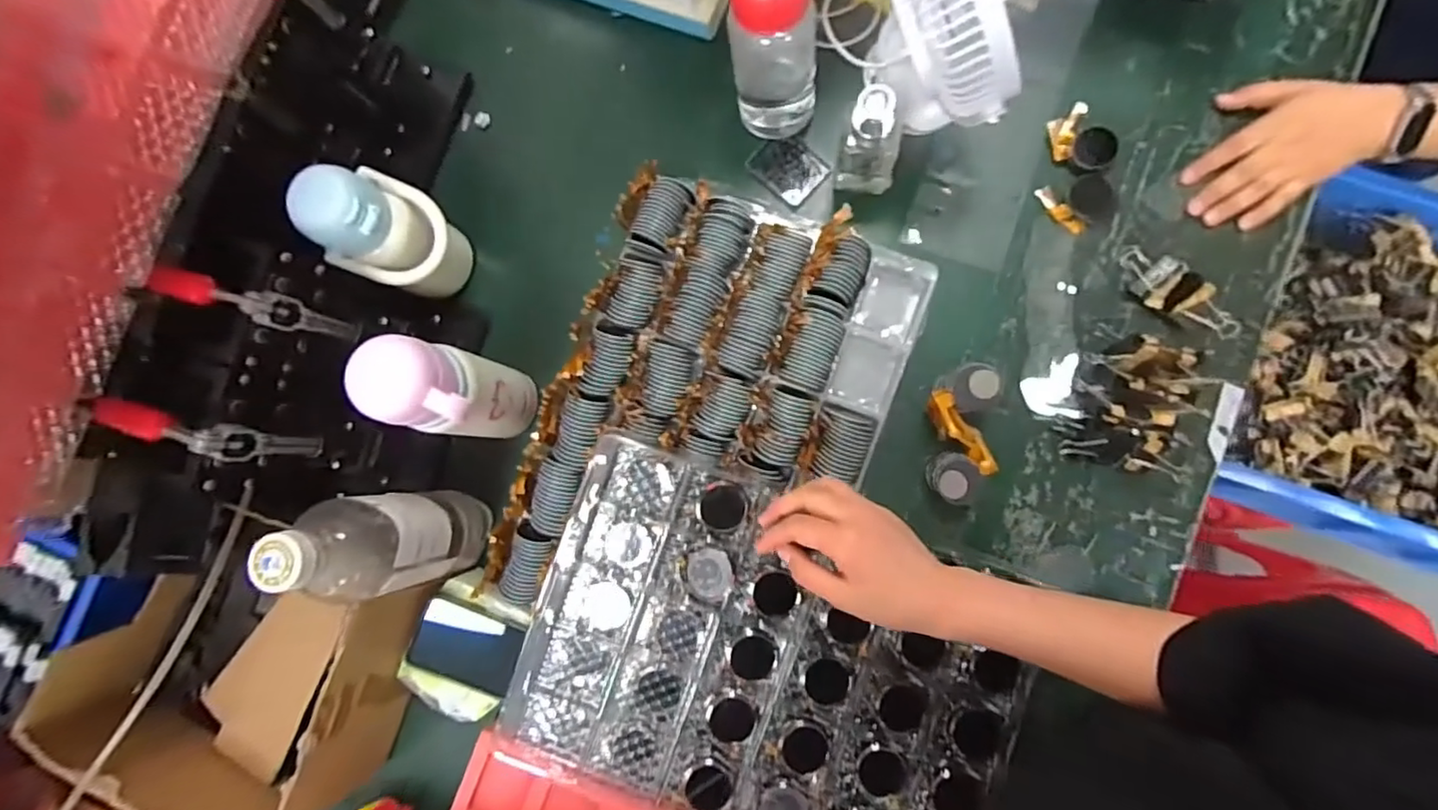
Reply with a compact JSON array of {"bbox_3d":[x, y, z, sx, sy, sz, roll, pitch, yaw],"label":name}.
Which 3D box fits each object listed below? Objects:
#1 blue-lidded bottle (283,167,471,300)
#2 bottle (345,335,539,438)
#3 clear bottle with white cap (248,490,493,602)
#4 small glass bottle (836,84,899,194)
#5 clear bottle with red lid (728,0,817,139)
[{"bbox_3d":[-0.297,-0.153,0.567,0.073,0.169,0.091,31,89,7],"label":"blue-lidded bottle"},{"bbox_3d":[-0.227,-0.010,0.524,0.060,0.190,0.068,7,86,6],"label":"bottle"},{"bbox_3d":[-0.273,0.117,0.524,0.088,0.231,0.084,-14,84,5],"label":"clear bottle with white cap"},{"bbox_3d":[0.142,-0.242,0.568,0.060,0.113,0.042,11,86,7],"label":"small glass bottle"},{"bbox_3d":[0.052,-0.320,0.561,0.077,0.178,0.062,1,85,6],"label":"clear bottle with red lid"}]

